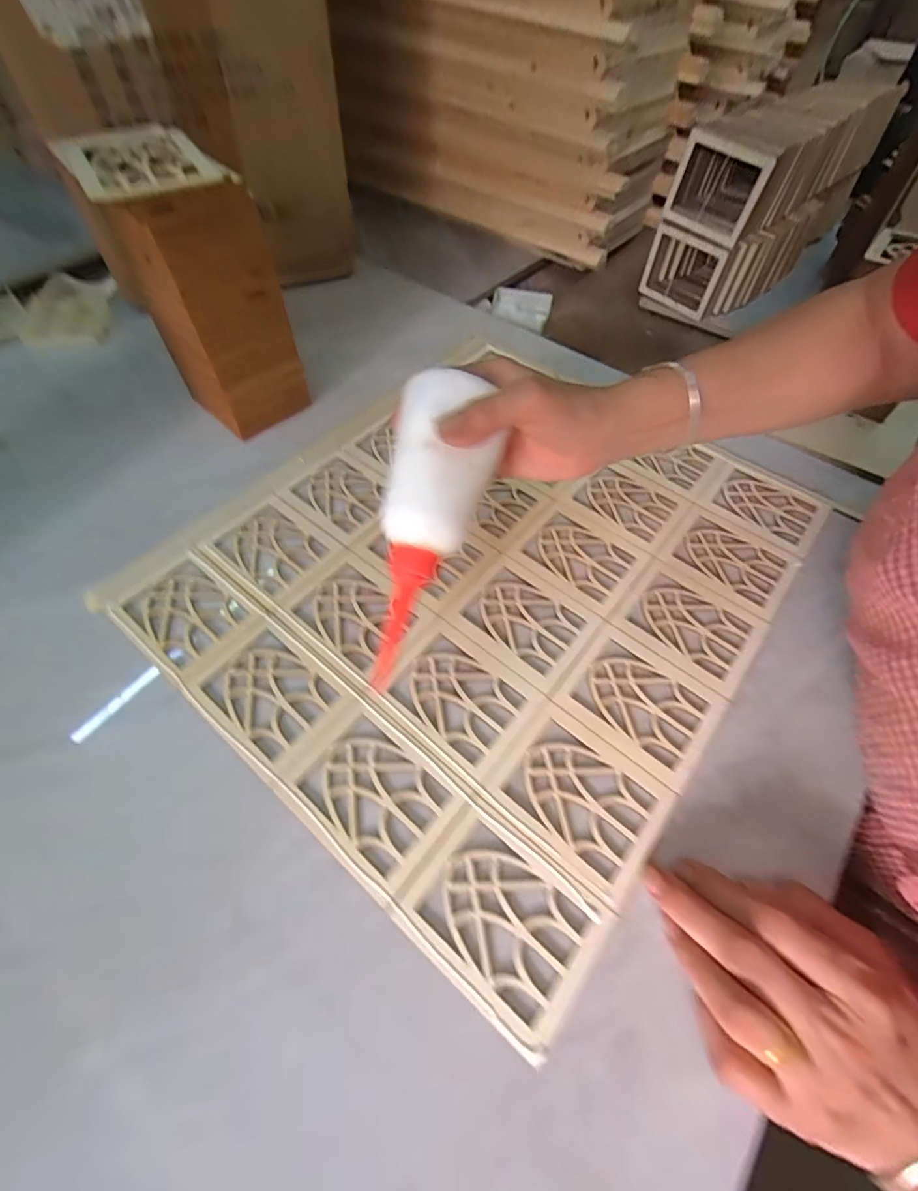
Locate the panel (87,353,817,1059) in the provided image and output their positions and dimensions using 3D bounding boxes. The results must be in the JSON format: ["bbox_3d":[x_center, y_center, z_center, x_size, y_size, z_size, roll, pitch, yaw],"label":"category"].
[{"bbox_3d":[0.017,-0.030,0.356,0.368,0.008,0.401,34,62,19],"label":"panel"}]

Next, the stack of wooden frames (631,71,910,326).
[{"bbox_3d":[0.366,-0.465,0.565,0.114,0.145,0.315,40,64,22],"label":"stack of wooden frames"}]

